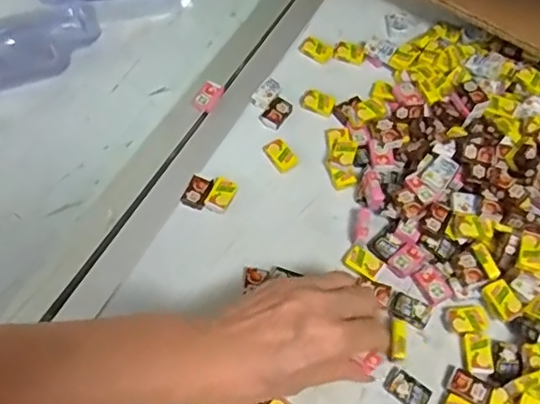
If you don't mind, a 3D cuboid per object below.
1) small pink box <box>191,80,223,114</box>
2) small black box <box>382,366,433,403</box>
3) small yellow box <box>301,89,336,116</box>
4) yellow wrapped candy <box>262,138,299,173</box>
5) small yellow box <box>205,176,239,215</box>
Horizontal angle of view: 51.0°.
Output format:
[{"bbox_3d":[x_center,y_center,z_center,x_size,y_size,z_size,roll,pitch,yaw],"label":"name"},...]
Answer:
[{"bbox_3d":[-0.052,-0.089,0.475,0.020,0.008,0.030,28,64,14],"label":"small pink box"},{"bbox_3d":[0.088,0.121,0.365,0.028,0.007,0.018,35,66,17],"label":"small black box"},{"bbox_3d":[0.041,-0.083,0.472,0.027,0.005,0.018,24,63,12],"label":"small yellow box"},{"bbox_3d":[0.008,-0.038,0.445,0.018,0.006,0.028,-32,66,-17],"label":"yellow wrapped candy"},{"bbox_3d":[-0.037,-0.005,0.427,0.019,0.008,0.027,37,76,-5],"label":"small yellow box"}]

